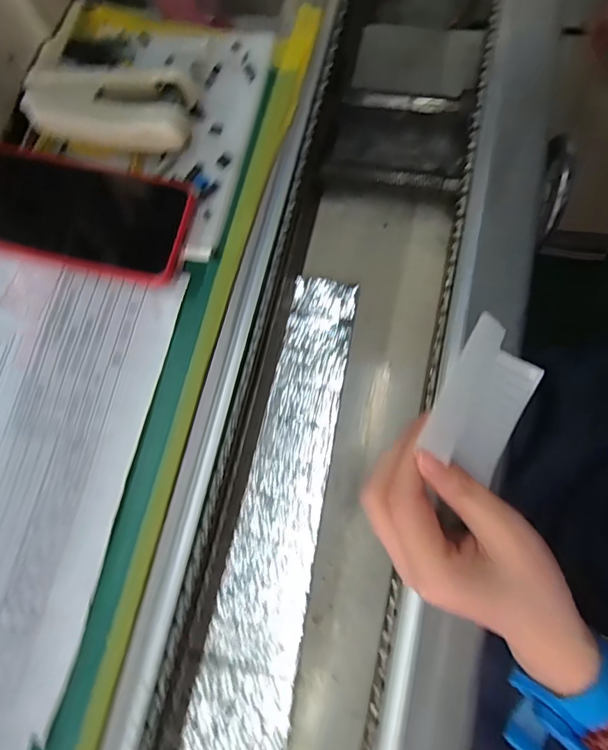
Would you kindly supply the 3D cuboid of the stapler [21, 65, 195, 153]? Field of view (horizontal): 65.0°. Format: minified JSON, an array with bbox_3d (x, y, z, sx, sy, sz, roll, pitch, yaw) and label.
[{"bbox_3d":[-0.138,-0.189,0.344,0.115,0.035,0.050,5,75,7],"label":"stapler"}]

